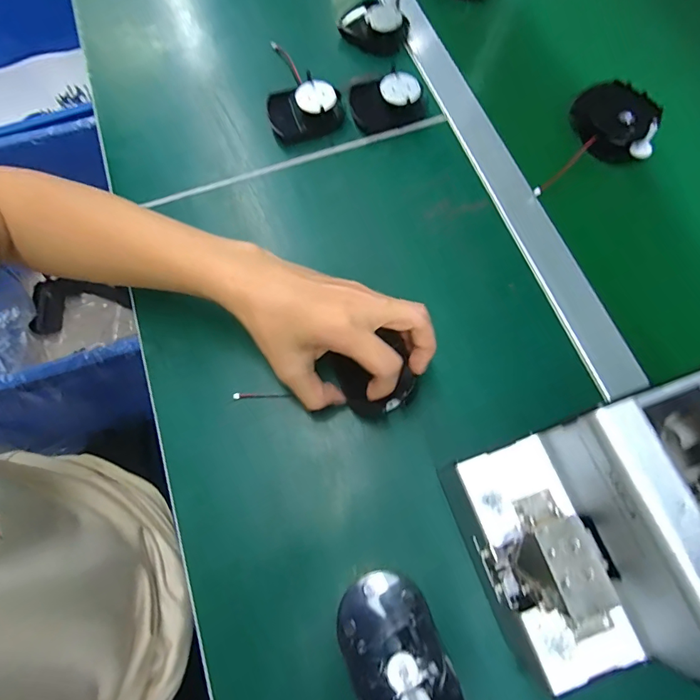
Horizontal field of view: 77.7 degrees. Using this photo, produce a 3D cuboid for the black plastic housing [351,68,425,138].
[{"bbox_3d":[0.038,-0.263,0.453,0.070,0.028,0.061,-15,71,-5],"label":"black plastic housing"}]

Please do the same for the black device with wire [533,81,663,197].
[{"bbox_3d":[0.247,-0.199,0.424,0.081,0.048,0.114,30,73,10],"label":"black device with wire"}]

